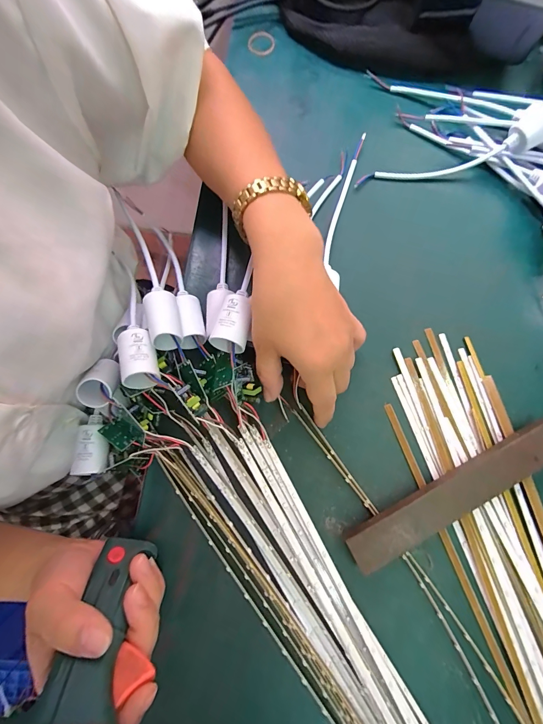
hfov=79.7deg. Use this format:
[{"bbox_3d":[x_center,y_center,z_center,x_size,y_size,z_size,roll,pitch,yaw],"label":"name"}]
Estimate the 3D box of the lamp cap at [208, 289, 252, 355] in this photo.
[{"bbox_3d":[-0.031,-0.032,0.275,0.028,0.031,0.051,12,78,3],"label":"lamp cap"}]

